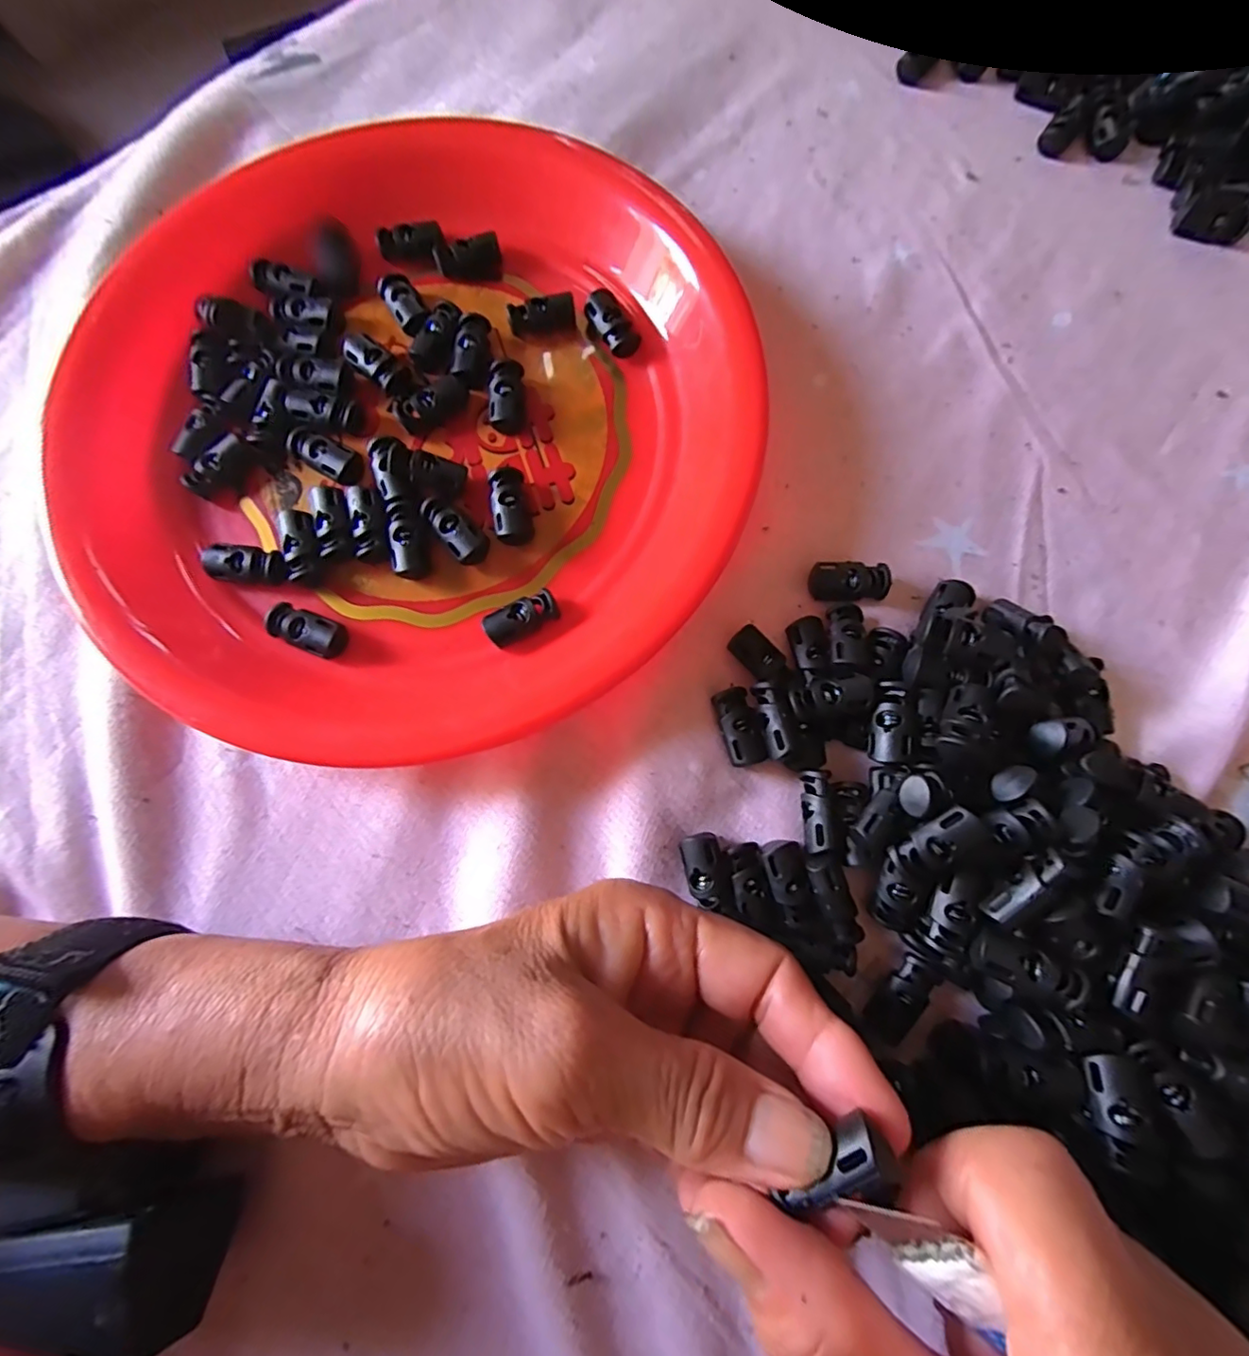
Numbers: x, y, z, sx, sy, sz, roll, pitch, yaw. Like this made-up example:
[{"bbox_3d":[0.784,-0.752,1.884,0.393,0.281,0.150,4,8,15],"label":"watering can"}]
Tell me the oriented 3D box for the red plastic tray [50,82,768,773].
[{"bbox_3d":[-0.085,-0.118,0.223,0.245,0.025,0.295,-14,79,-2],"label":"red plastic tray"}]

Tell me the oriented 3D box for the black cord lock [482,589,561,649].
[{"bbox_3d":[-0.037,-0.022,0.209,0.027,0.008,0.012,-31,79,-5],"label":"black cord lock"}]

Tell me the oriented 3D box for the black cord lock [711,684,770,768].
[{"bbox_3d":[0.041,0.017,0.201,0.014,0.006,0.027,-17,79,-2],"label":"black cord lock"}]

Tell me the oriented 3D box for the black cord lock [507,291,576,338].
[{"bbox_3d":[-0.034,-0.148,0.234,0.026,0.011,0.009,-11,78,-1],"label":"black cord lock"}]

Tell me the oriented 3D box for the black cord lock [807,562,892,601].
[{"bbox_3d":[0.084,-0.036,0.214,0.027,0.010,0.013,4,79,2],"label":"black cord lock"}]

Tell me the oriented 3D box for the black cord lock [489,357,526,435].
[{"bbox_3d":[-0.046,-0.111,0.226,0.013,0.009,0.029,-1,78,1],"label":"black cord lock"}]

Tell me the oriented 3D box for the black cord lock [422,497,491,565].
[{"bbox_3d":[-0.063,-0.055,0.215,0.013,0.010,0.028,-40,80,-7],"label":"black cord lock"}]

